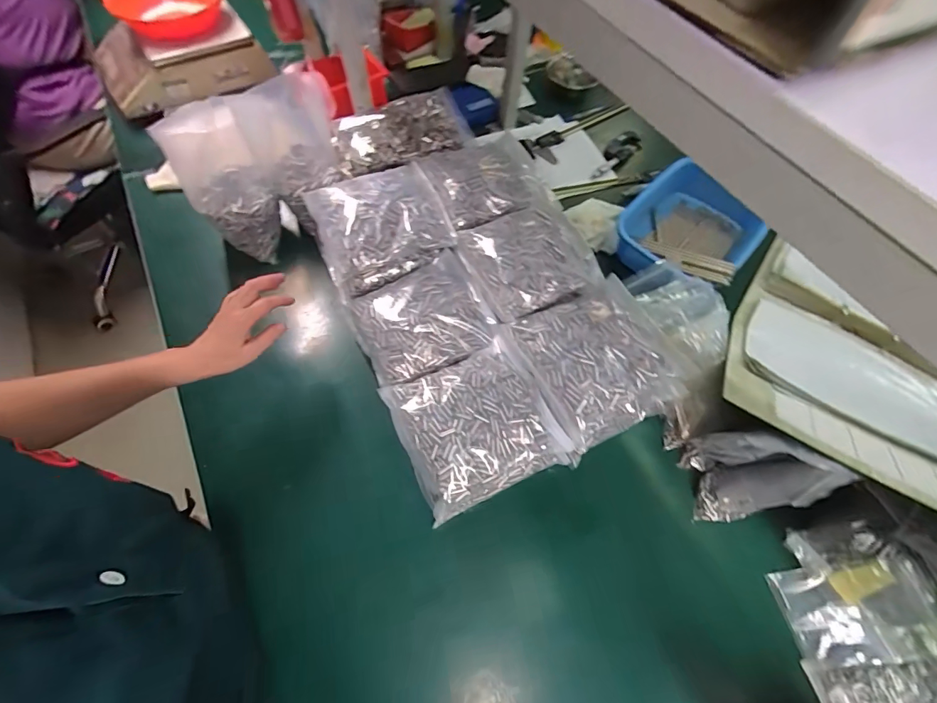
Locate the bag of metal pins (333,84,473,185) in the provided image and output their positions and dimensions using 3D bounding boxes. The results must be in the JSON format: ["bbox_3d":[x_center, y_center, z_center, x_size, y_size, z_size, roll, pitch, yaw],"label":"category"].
[{"bbox_3d":[-0.116,-0.377,0.694,0.241,0.039,0.142,-22,66,-14],"label":"bag of metal pins"}]

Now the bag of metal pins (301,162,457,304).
[{"bbox_3d":[-0.136,-0.198,0.628,0.191,0.078,0.177,-20,65,-13],"label":"bag of metal pins"}]

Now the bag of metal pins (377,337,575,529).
[{"bbox_3d":[0.011,0.097,0.549,0.199,0.079,0.181,-22,66,-15],"label":"bag of metal pins"}]

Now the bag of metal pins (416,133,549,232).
[{"bbox_3d":[0.031,-0.287,0.662,0.189,0.038,0.173,-21,66,-14],"label":"bag of metal pins"}]

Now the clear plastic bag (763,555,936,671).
[{"bbox_3d":[0.464,0.311,0.484,0.147,0.009,0.100,-22,59,18],"label":"clear plastic bag"}]

